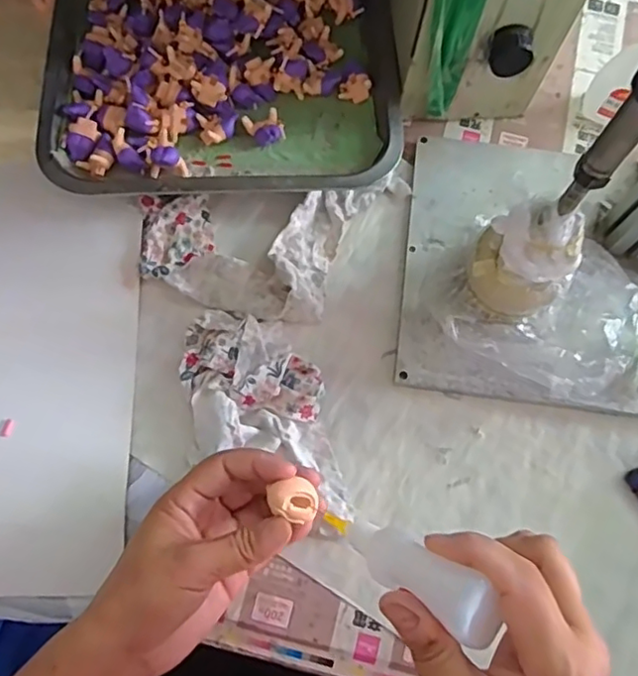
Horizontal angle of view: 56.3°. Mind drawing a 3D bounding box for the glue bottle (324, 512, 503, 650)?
[{"bbox_3d":[0.041,0.107,0.282,0.094,0.024,0.025,20,73,44],"label":"glue bottle"}]

